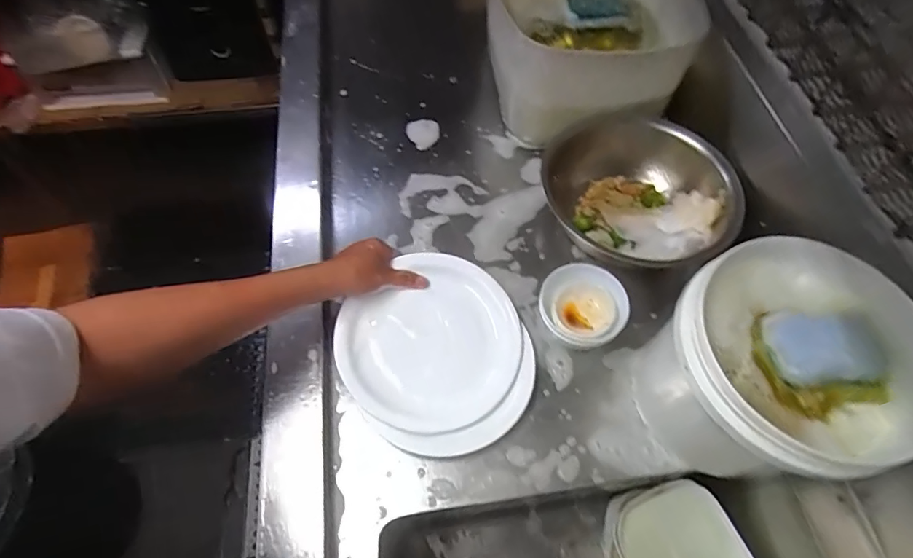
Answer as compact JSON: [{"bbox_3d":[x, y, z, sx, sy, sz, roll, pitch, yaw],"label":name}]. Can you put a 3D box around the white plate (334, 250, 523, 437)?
[{"bbox_3d":[-0.029,0.079,0.607,0.224,0.038,0.212,0,61,0],"label":"white plate"}]

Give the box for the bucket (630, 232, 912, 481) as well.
[{"bbox_3d":[0.318,0.103,0.512,0.194,0.205,0.200,0,61,0],"label":"bucket"}]

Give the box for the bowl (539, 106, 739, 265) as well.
[{"bbox_3d":[0.267,-0.123,0.692,0.216,0.107,0.238,-16,62,-8],"label":"bowl"}]

